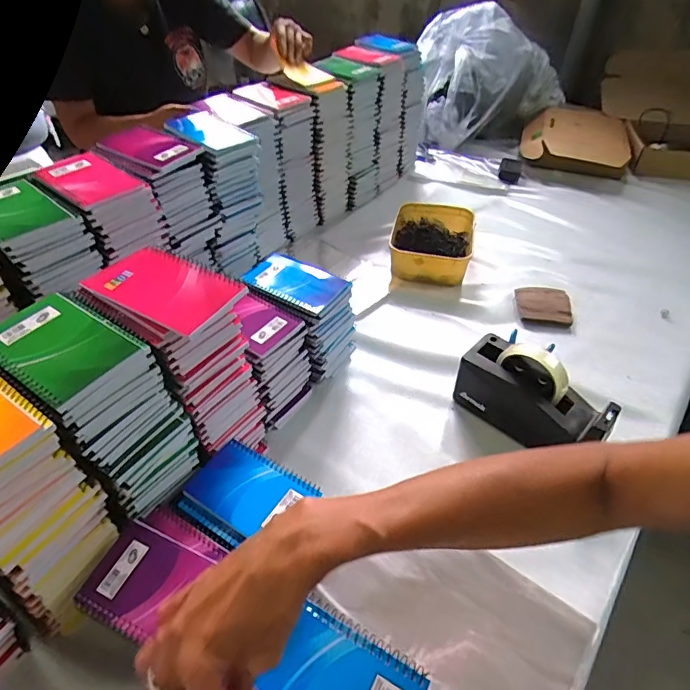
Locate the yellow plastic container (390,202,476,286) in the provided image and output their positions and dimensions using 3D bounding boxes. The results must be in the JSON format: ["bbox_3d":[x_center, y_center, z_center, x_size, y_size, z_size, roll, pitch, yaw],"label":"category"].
[{"bbox_3d":[0.175,-0.210,0.973,0.160,0.069,0.202,9,42,11],"label":"yellow plastic container"}]

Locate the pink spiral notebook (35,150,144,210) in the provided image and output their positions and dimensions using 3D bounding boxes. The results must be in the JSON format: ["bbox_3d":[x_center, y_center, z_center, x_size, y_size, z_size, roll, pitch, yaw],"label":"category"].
[{"bbox_3d":[-0.325,-0.213,0.607,0.131,0.013,0.088,30,53,26],"label":"pink spiral notebook"}]

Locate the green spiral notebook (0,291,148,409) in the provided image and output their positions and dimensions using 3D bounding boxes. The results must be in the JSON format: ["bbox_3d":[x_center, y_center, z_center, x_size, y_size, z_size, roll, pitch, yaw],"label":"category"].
[{"bbox_3d":[-0.246,-0.005,0.408,0.125,0.005,0.090,28,52,25],"label":"green spiral notebook"}]

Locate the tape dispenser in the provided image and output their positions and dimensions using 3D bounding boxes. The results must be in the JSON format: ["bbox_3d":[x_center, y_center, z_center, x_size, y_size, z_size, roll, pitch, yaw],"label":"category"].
[{"bbox_3d":[0.249,0.068,0.634,0.074,0.116,0.193,-31,50,-30],"label":"tape dispenser"}]

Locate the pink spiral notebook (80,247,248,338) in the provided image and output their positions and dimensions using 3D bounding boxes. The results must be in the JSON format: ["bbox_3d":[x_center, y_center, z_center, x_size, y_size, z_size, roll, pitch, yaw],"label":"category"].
[{"bbox_3d":[-0.178,-0.057,0.467,0.140,0.015,0.083,27,51,24],"label":"pink spiral notebook"}]

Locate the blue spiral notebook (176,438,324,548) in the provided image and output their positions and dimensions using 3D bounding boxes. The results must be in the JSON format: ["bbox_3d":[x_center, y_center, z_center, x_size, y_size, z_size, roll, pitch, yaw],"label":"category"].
[{"bbox_3d":[-0.110,0.162,0.514,0.128,0.017,0.095,25,51,23],"label":"blue spiral notebook"}]

